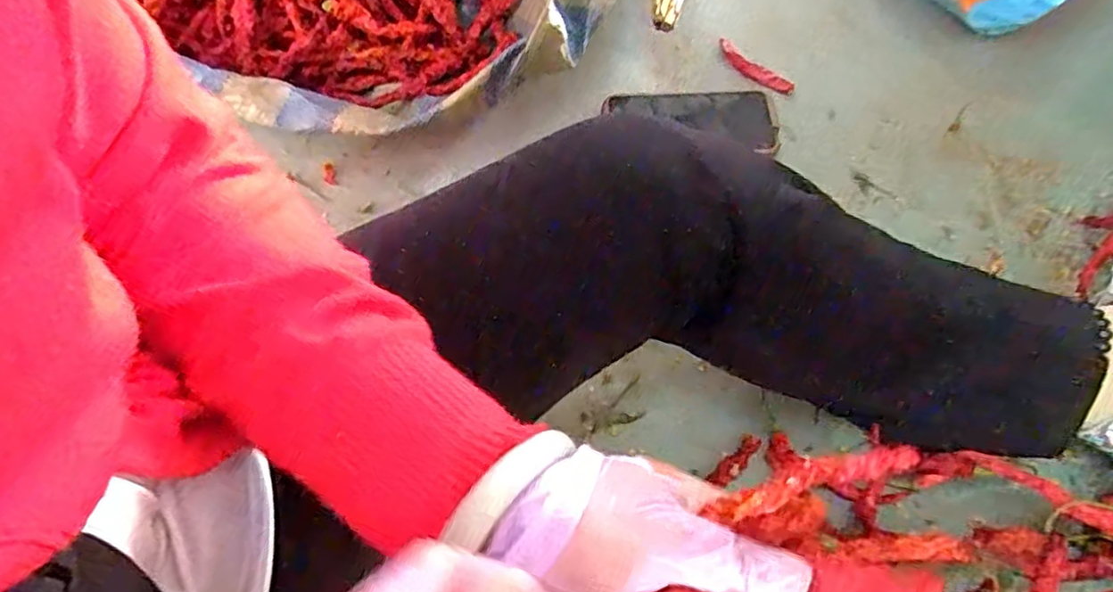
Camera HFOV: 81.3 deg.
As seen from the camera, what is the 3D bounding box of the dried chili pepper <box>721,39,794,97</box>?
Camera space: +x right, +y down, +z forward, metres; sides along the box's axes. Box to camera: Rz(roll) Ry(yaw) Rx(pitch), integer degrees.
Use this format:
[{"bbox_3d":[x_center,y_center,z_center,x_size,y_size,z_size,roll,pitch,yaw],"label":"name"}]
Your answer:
[{"bbox_3d":[0.201,-0.233,0.662,0.020,0.010,0.099,-40,66,-17],"label":"dried chili pepper"}]

